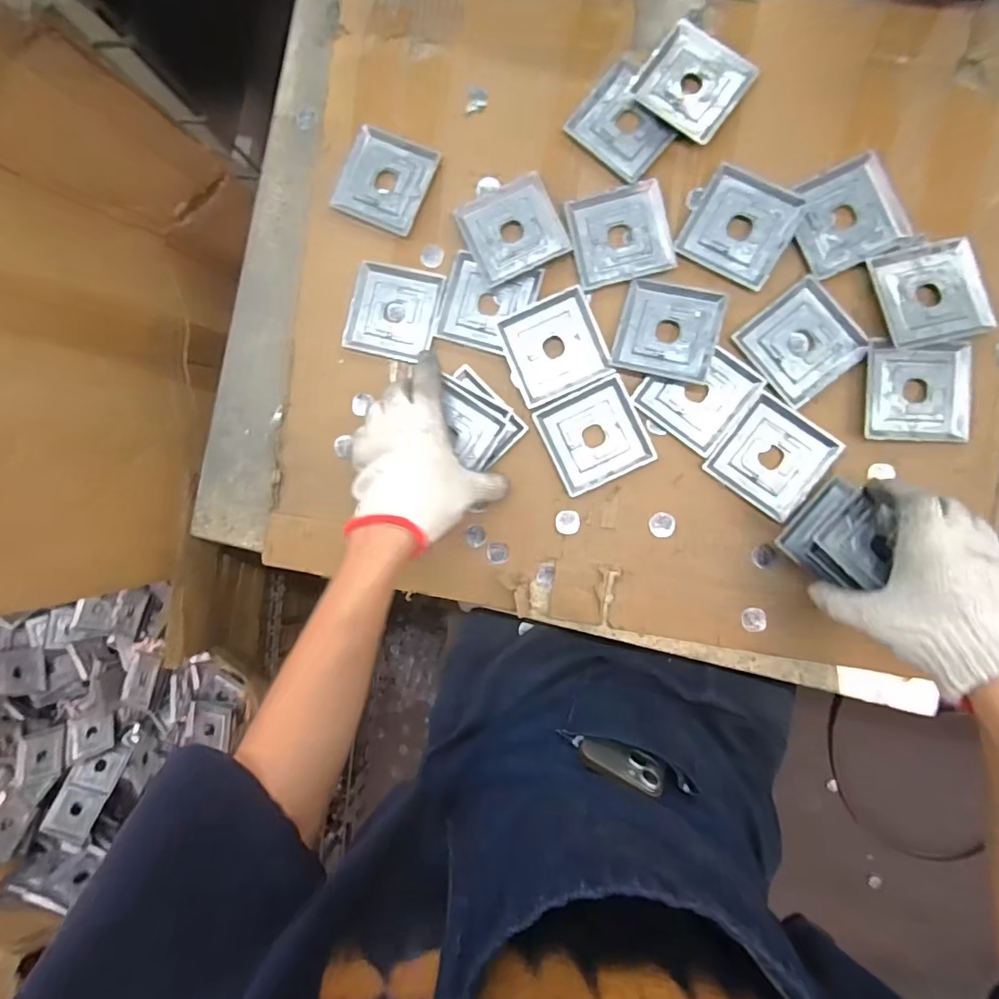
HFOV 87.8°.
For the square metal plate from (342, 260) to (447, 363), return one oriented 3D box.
[{"bbox_3d":[-0.107,-0.191,0.529,0.090,0.005,0.090,13,91,6],"label":"square metal plate"}]

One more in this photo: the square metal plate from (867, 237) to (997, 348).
[{"bbox_3d":[0.393,-0.188,0.472,0.091,0.014,0.091,-13,88,6],"label":"square metal plate"}]

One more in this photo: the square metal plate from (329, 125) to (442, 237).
[{"bbox_3d":[-0.116,-0.326,0.529,0.092,0.004,0.092,25,92,6],"label":"square metal plate"}]

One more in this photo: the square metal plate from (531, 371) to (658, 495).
[{"bbox_3d":[0.092,-0.061,0.502,0.090,0.008,0.090,-25,87,5],"label":"square metal plate"}]

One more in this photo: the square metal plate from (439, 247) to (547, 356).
[{"bbox_3d":[-0.013,-0.194,0.518,0.089,0.008,0.088,18,91,6],"label":"square metal plate"}]

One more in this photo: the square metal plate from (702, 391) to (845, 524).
[{"bbox_3d":[0.253,-0.040,0.481,0.088,0.005,0.090,39,93,5],"label":"square metal plate"}]

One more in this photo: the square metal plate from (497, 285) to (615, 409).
[{"bbox_3d":[0.053,-0.148,0.504,0.089,0.010,0.089,-22,87,6],"label":"square metal plate"}]

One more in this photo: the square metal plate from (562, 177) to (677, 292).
[{"bbox_3d":[0.117,-0.256,0.501,0.091,0.004,0.090,-11,88,6],"label":"square metal plate"}]

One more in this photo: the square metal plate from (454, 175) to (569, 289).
[{"bbox_3d":[0.013,-0.265,0.510,0.089,0.008,0.088,-22,87,6],"label":"square metal plate"}]

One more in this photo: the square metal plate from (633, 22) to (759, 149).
[{"bbox_3d":[0.183,-0.393,0.488,0.088,0.013,0.092,37,93,5],"label":"square metal plate"}]

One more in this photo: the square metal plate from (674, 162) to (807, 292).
[{"bbox_3d":[0.227,-0.258,0.487,0.088,0.010,0.097,29,93,6],"label":"square metal plate"}]

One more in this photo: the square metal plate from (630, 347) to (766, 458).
[{"bbox_3d":[0.187,-0.101,0.490,0.089,0.005,0.090,39,94,5],"label":"square metal plate"}]

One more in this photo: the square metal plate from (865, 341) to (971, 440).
[{"bbox_3d":[0.376,-0.097,0.465,0.090,0.013,0.088,3,90,6],"label":"square metal plate"}]

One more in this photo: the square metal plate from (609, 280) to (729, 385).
[{"bbox_3d":[0.160,-0.160,0.491,0.090,0.012,0.089,14,91,6],"label":"square metal plate"}]

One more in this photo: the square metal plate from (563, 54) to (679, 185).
[{"bbox_3d":[0.125,-0.371,0.503,0.095,0.011,0.088,44,94,5],"label":"square metal plate"}]

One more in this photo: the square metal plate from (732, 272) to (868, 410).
[{"bbox_3d":[0.282,-0.146,0.483,0.088,0.008,0.090,-38,86,5],"label":"square metal plate"}]

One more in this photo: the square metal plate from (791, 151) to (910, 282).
[{"bbox_3d":[0.320,-0.263,0.479,0.094,0.006,0.090,-23,87,6],"label":"square metal plate"}]

